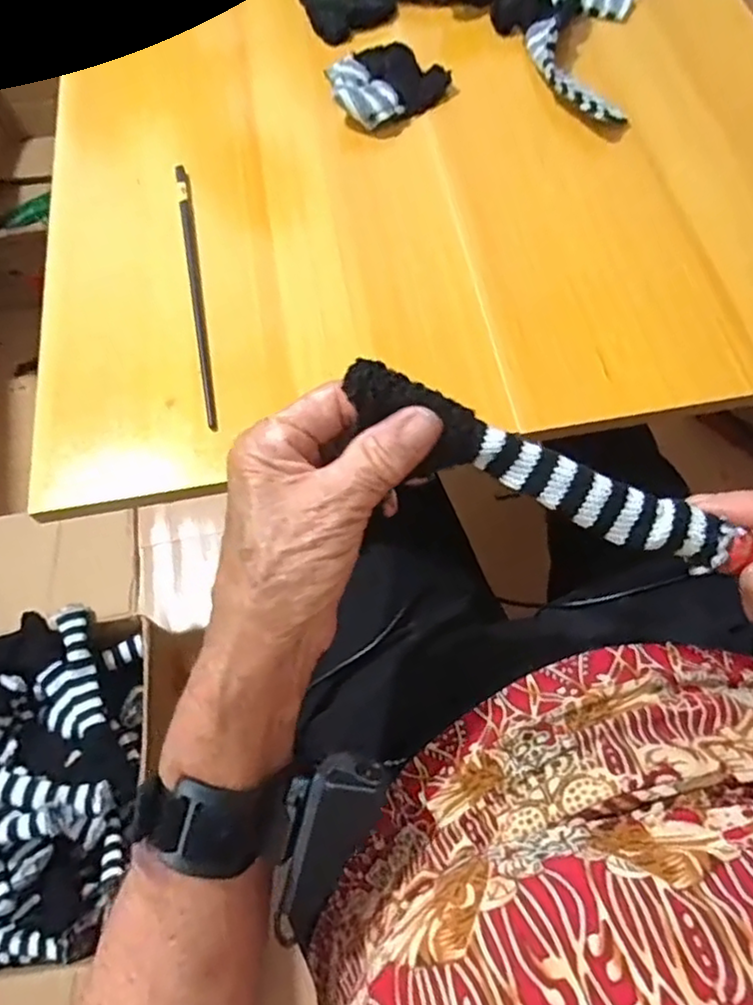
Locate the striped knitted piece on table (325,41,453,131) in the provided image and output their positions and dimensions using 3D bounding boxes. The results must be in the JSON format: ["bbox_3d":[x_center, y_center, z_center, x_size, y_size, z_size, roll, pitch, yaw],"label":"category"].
[{"bbox_3d":[0.003,-0.342,0.517,0.094,0.023,0.078,-37,70,-14],"label":"striped knitted piece on table"}]

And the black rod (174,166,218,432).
[{"bbox_3d":[-0.126,-0.150,0.442,0.008,0.009,0.234,-12,66,-3],"label":"black rod"}]

